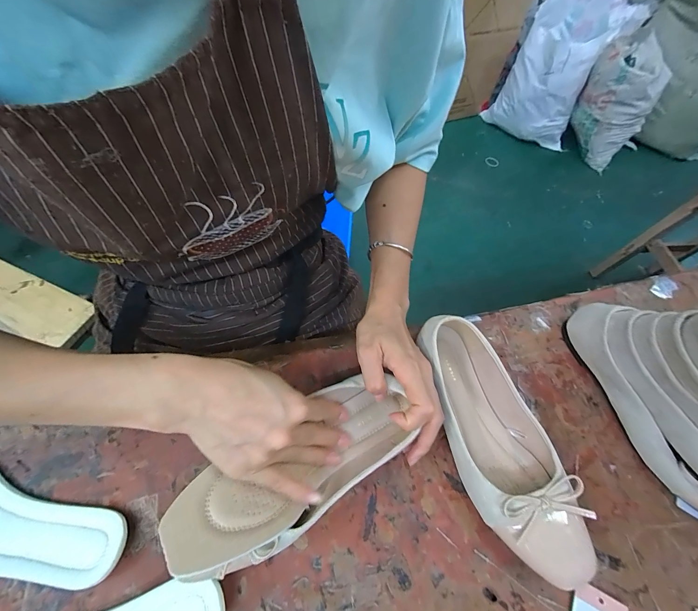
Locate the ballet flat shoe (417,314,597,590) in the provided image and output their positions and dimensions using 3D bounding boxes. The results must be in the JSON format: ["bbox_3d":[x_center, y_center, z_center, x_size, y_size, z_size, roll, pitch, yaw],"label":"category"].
[{"bbox_3d":[0.137,0.122,0.288,0.082,0.059,0.232,-16,64,-12],"label":"ballet flat shoe"}]

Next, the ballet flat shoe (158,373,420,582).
[{"bbox_3d":[-0.034,0.126,0.256,0.213,0.064,0.080,-22,64,-34],"label":"ballet flat shoe"}]

